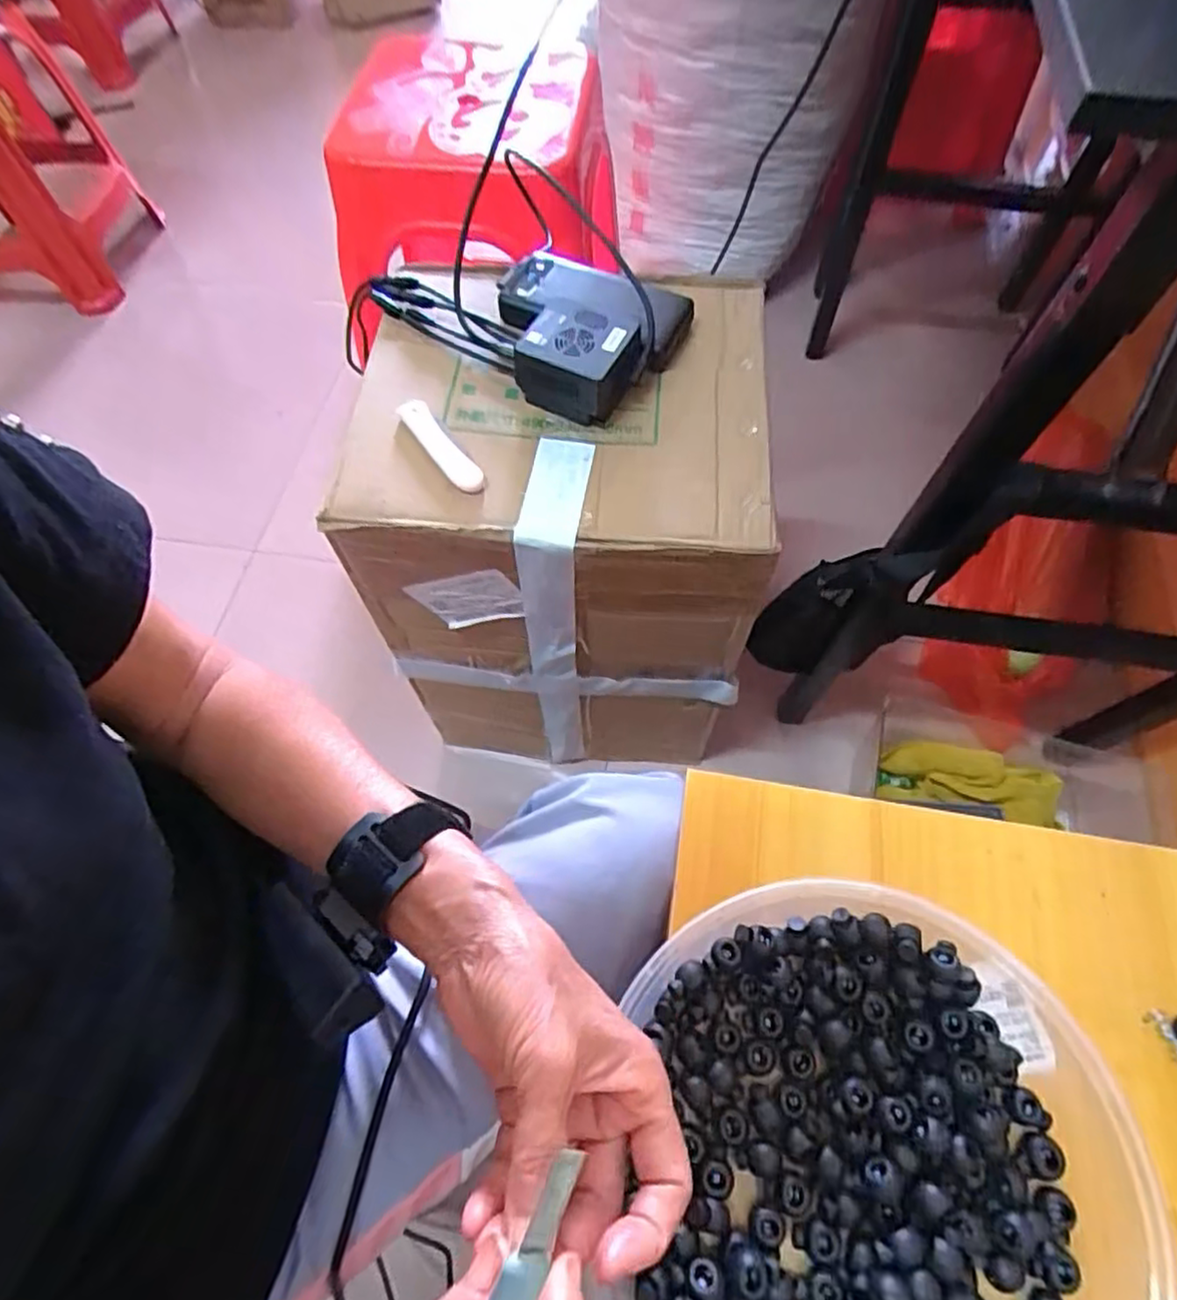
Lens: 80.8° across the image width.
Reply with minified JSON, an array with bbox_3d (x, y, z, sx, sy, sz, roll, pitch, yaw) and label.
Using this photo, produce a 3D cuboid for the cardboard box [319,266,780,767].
[{"bbox_3d":[-0.011,-0.117,0.705,0.322,0.383,0.294,5,63,4],"label":"cardboard box"}]

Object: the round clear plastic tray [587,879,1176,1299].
[{"bbox_3d":[0.130,0.225,0.293,0.225,0.047,0.221,-1,63,1],"label":"round clear plastic tray"}]

